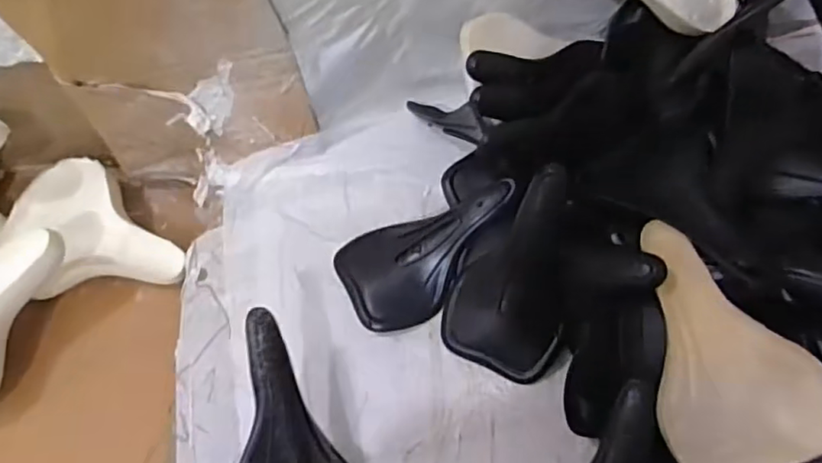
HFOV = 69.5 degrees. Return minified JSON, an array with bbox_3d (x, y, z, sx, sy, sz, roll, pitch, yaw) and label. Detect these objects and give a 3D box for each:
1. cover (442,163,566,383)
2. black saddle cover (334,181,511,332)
[{"bbox_3d":[0.096,0.036,0.591,0.116,0.056,0.214,14,107,31],"label":"cover"},{"bbox_3d":[0.025,0.022,0.637,0.204,0.035,0.110,-31,75,6],"label":"black saddle cover"}]

